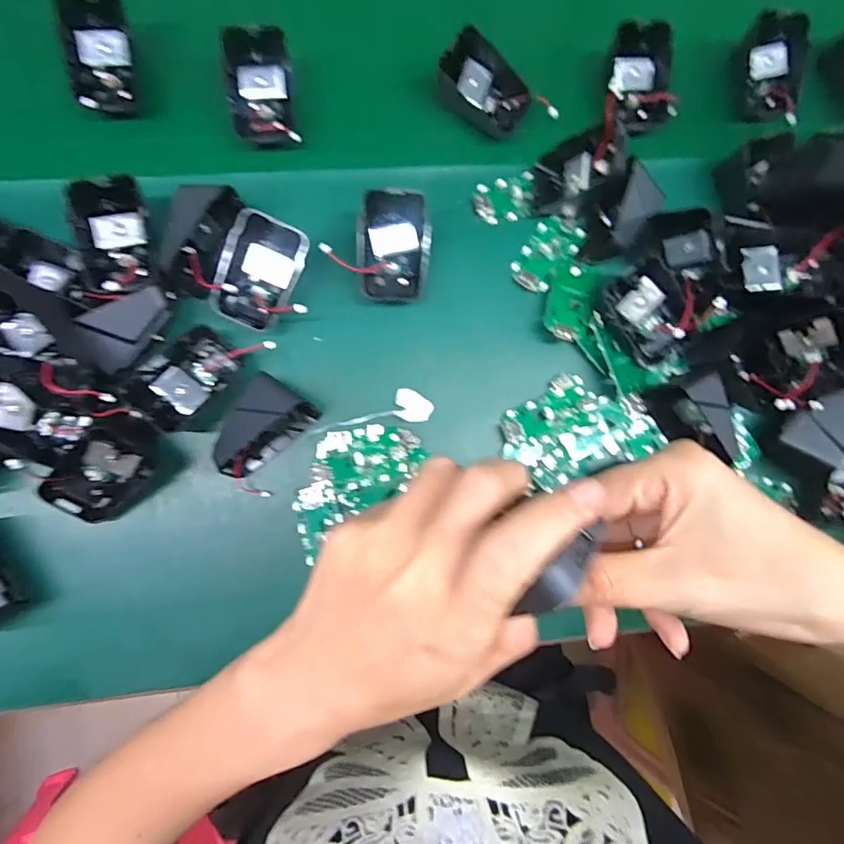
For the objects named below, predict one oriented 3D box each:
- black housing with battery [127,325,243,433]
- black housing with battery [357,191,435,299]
[{"bbox_3d":[-0.152,-0.029,0.326,0.042,0.027,0.067,37,84,-1],"label":"black housing with battery"},{"bbox_3d":[-0.019,-0.117,0.345,0.047,0.042,0.062,1,86,-5],"label":"black housing with battery"}]

